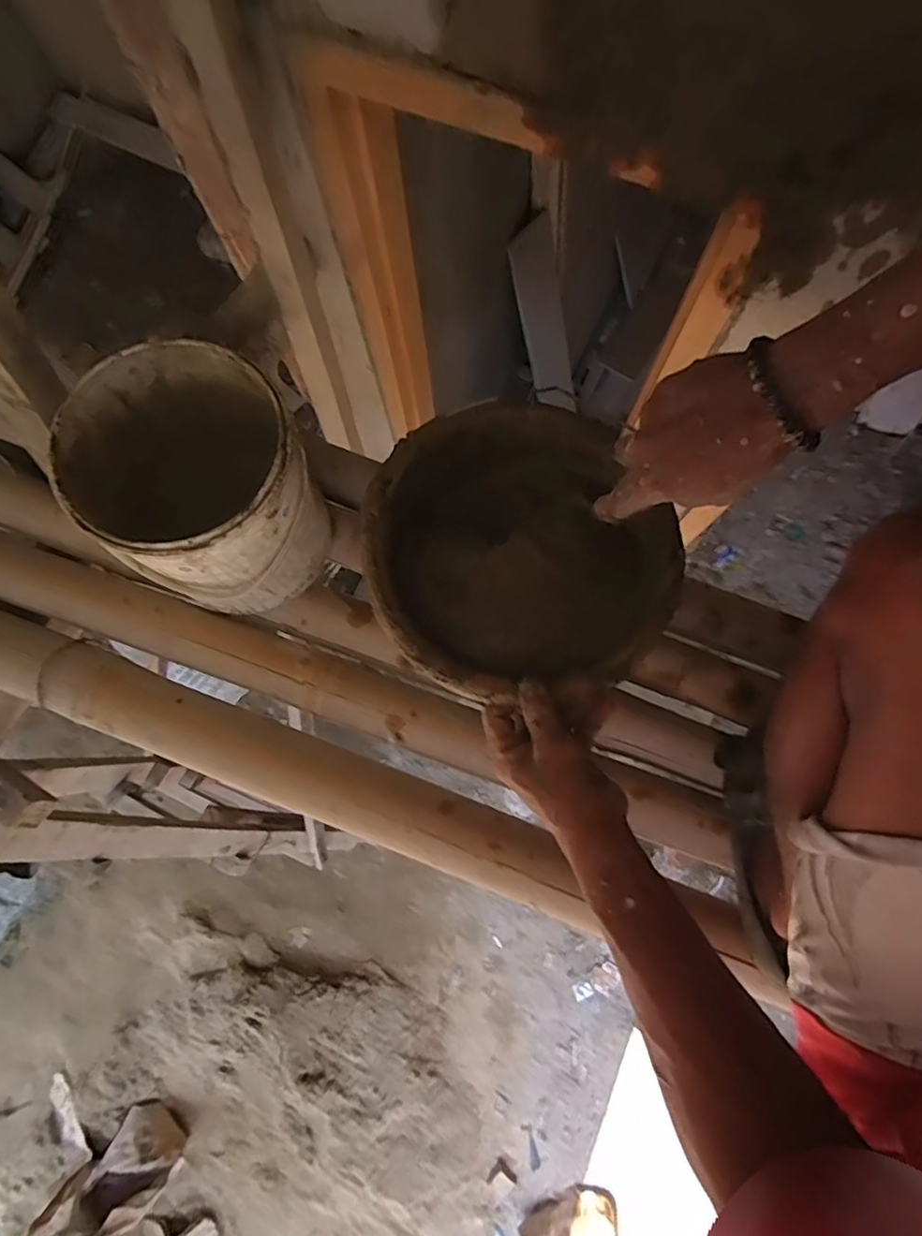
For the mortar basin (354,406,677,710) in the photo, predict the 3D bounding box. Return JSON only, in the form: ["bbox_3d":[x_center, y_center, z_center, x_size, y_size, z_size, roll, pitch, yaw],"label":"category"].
[{"bbox_3d":[0.046,-0.058,0.478,0.236,0.052,0.229,0,79,1],"label":"mortar basin"}]

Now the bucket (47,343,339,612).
[{"bbox_3d":[-0.222,-0.119,0.527,0.167,0.169,0.183,0,79,1],"label":"bucket"}]

